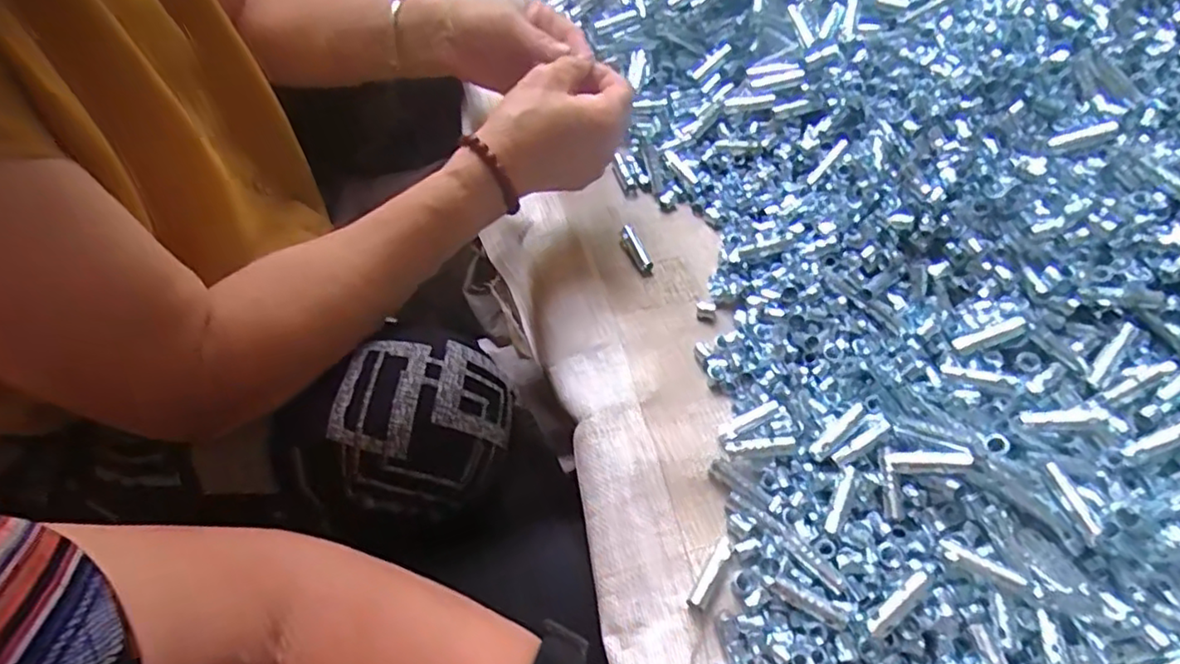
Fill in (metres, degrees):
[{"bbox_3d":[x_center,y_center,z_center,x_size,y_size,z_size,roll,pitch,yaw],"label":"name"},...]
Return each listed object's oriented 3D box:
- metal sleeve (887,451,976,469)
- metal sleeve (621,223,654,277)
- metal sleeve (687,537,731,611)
[{"bbox_3d":[0.182,0.069,0.353,0.039,0.012,0.008,-9,50,30],"label":"metal sleeve"},{"bbox_3d":[0.034,-0.060,0.491,0.012,0.014,0.044,-19,59,-14],"label":"metal sleeve"},{"bbox_3d":[0.065,0.129,0.351,0.010,0.010,0.039,28,60,17],"label":"metal sleeve"}]

